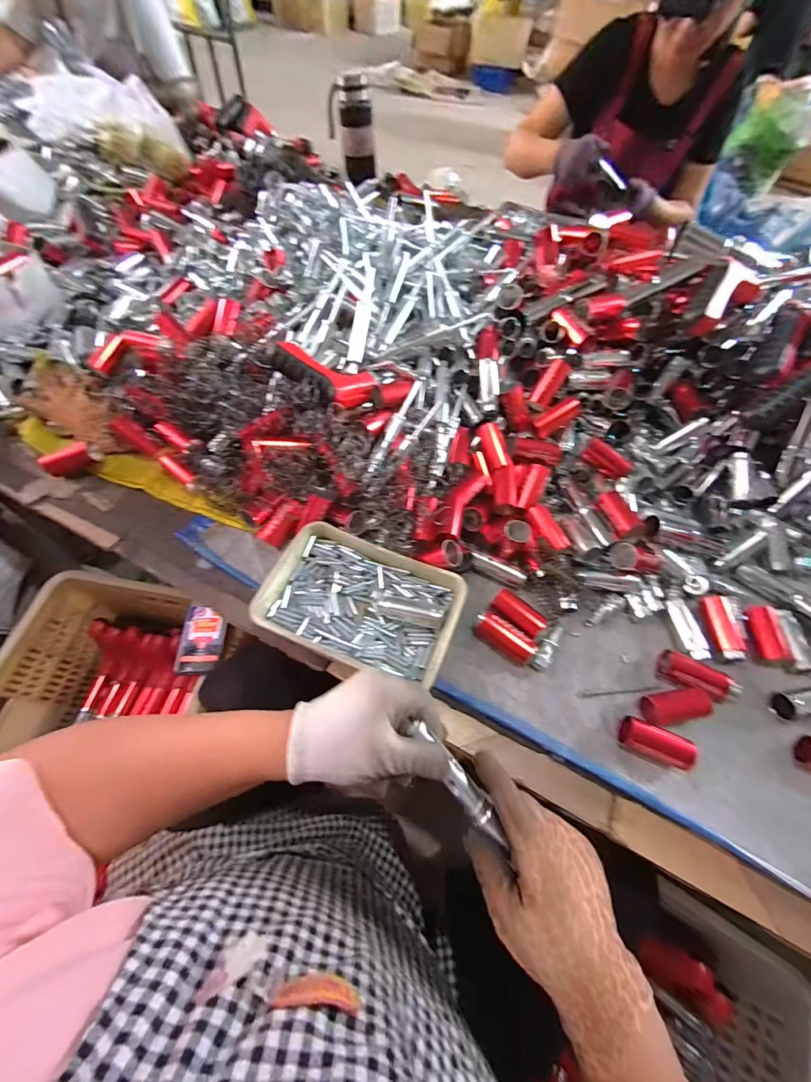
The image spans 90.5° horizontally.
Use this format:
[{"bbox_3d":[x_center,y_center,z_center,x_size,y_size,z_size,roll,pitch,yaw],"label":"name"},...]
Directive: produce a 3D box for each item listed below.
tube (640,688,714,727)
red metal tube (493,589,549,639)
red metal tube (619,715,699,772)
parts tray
[{"bbox_3d":[0.280,0.173,0.420,0.062,0.030,0.030,-7,60,-8],"label":"tube"},{"bbox_3d":[0.127,0.084,0.457,0.060,0.030,0.022,38,64,17],"label":"red metal tube"},{"bbox_3d":[0.244,0.198,0.392,0.060,0.034,0.028,25,61,11],"label":"red metal tube"},{"bbox_3d":[-0.044,0.063,0.447,0.204,0.034,0.140,20,60,8],"label":"parts tray"}]

